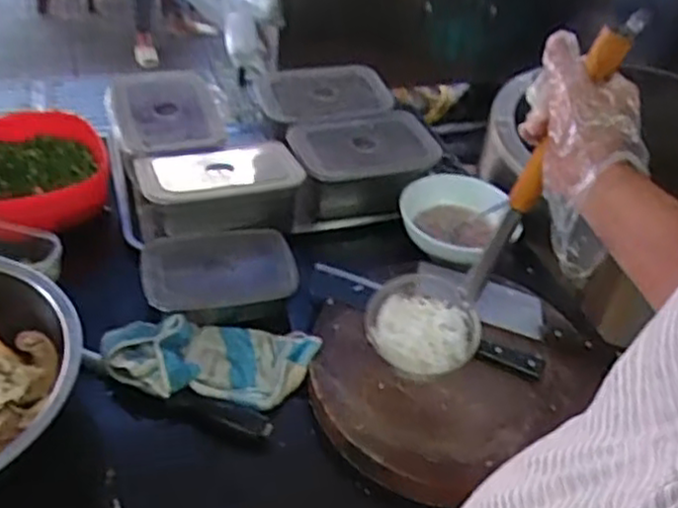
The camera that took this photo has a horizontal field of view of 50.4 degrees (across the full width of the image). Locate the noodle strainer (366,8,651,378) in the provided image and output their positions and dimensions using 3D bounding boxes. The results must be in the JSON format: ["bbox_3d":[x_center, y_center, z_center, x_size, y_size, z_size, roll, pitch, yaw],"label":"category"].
[{"bbox_3d":[0.151,-0.048,0.695,0.103,0.407,0.109,9,38,-25],"label":"noodle strainer"}]

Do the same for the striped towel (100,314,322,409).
[{"bbox_3d":[-0.148,0.118,0.828,0.245,0.034,0.108,3,41,-5],"label":"striped towel"}]

